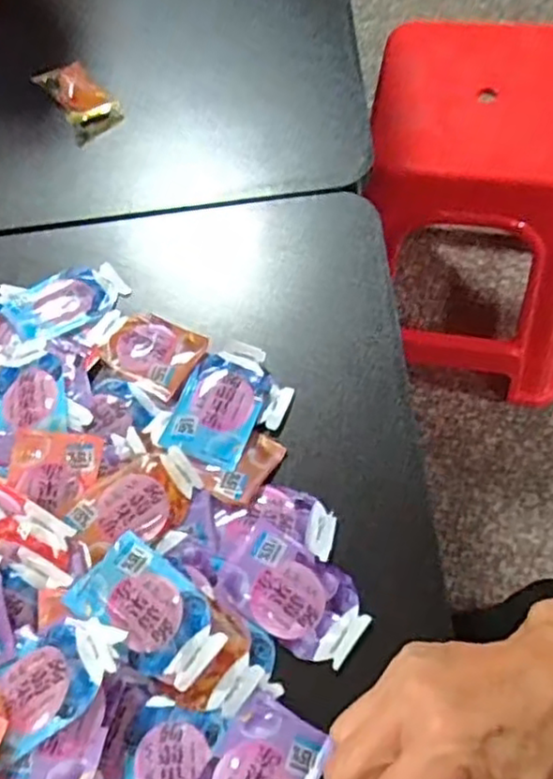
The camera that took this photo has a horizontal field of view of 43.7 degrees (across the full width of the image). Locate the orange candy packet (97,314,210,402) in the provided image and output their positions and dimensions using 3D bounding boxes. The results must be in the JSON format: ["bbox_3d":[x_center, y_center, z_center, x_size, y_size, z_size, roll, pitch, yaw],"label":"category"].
[{"bbox_3d":[-0.078,-0.025,0.437,0.061,0.009,0.048,29,70,19],"label":"orange candy packet"}]

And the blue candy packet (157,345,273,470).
[{"bbox_3d":[-0.033,0.006,0.411,0.048,0.007,0.076,15,66,14],"label":"blue candy packet"}]

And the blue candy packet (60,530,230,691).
[{"bbox_3d":[-0.064,0.112,0.349,0.078,0.011,0.047,32,71,20],"label":"blue candy packet"}]

